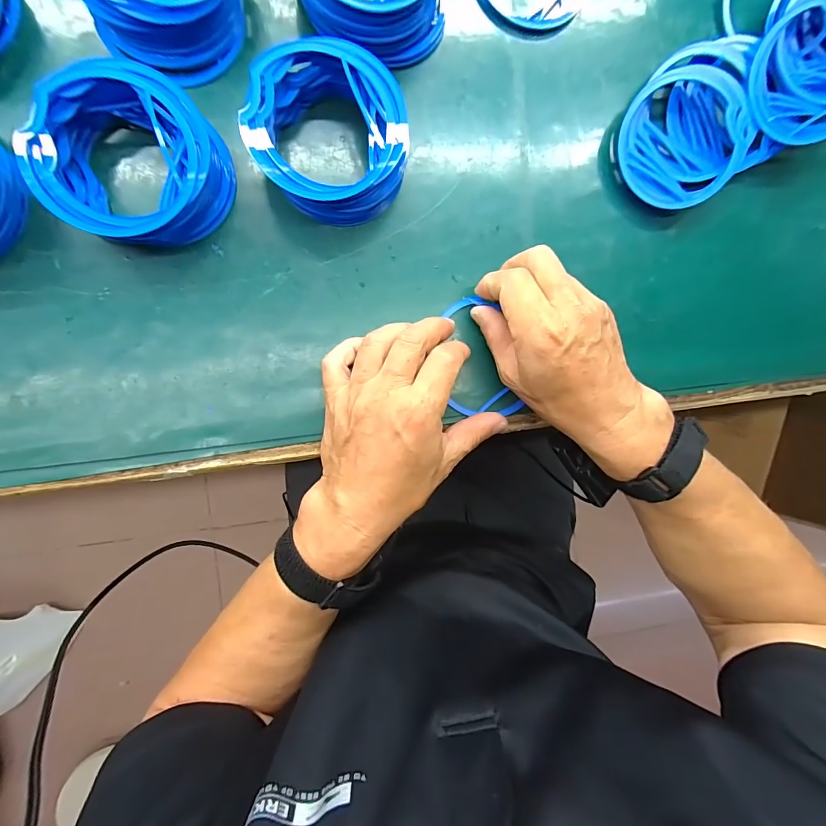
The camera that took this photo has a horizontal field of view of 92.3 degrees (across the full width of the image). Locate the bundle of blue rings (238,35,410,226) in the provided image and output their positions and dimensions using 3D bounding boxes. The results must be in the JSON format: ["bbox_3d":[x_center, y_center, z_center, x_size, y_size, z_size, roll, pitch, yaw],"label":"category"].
[{"bbox_3d":[-0.056,-0.182,0.267,0.099,0.038,0.102,-8,93,-8],"label":"bundle of blue rings"}]

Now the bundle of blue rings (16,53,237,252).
[{"bbox_3d":[-0.175,-0.156,0.250,0.101,0.037,0.102,26,88,-9],"label":"bundle of blue rings"}]

